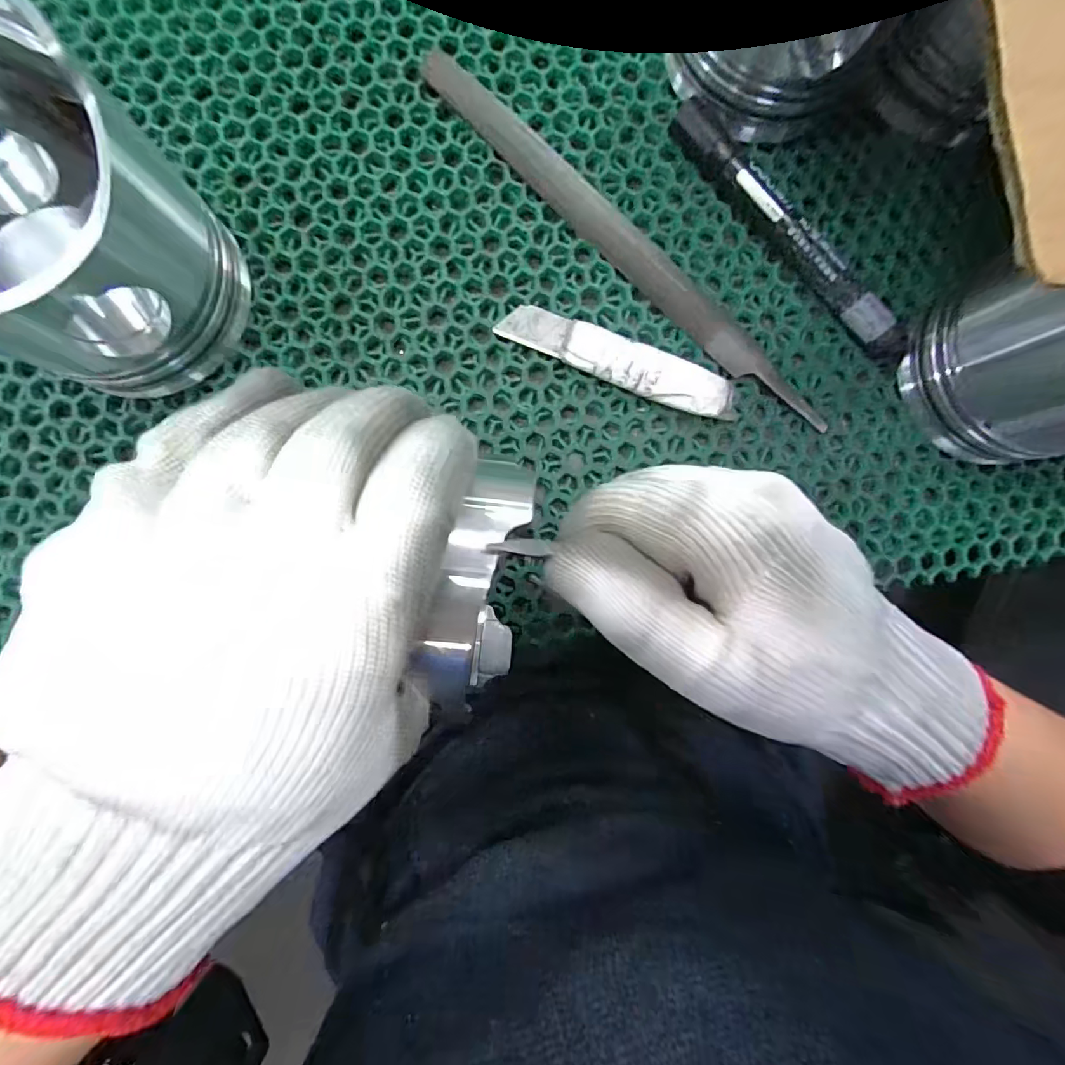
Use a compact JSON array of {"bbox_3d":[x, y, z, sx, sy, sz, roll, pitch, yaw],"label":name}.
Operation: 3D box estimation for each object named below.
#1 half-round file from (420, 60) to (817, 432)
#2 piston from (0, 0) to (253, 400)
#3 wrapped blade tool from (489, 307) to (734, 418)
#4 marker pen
[{"bbox_3d":[0.043,-0.131,0.223,0.239,0.005,0.017,42,88,-2],"label":"half-round file"},{"bbox_3d":[-0.164,-0.105,0.171,0.090,0.083,0.093,27,88,-3],"label":"piston"},{"bbox_3d":[0.039,-0.077,0.221,0.110,0.009,0.020,21,88,-3],"label":"wrapped blade tool"},{"bbox_3d":[0.115,-0.133,0.220,0.014,0.019,0.141,-44,92,-3],"label":"marker pen"}]

